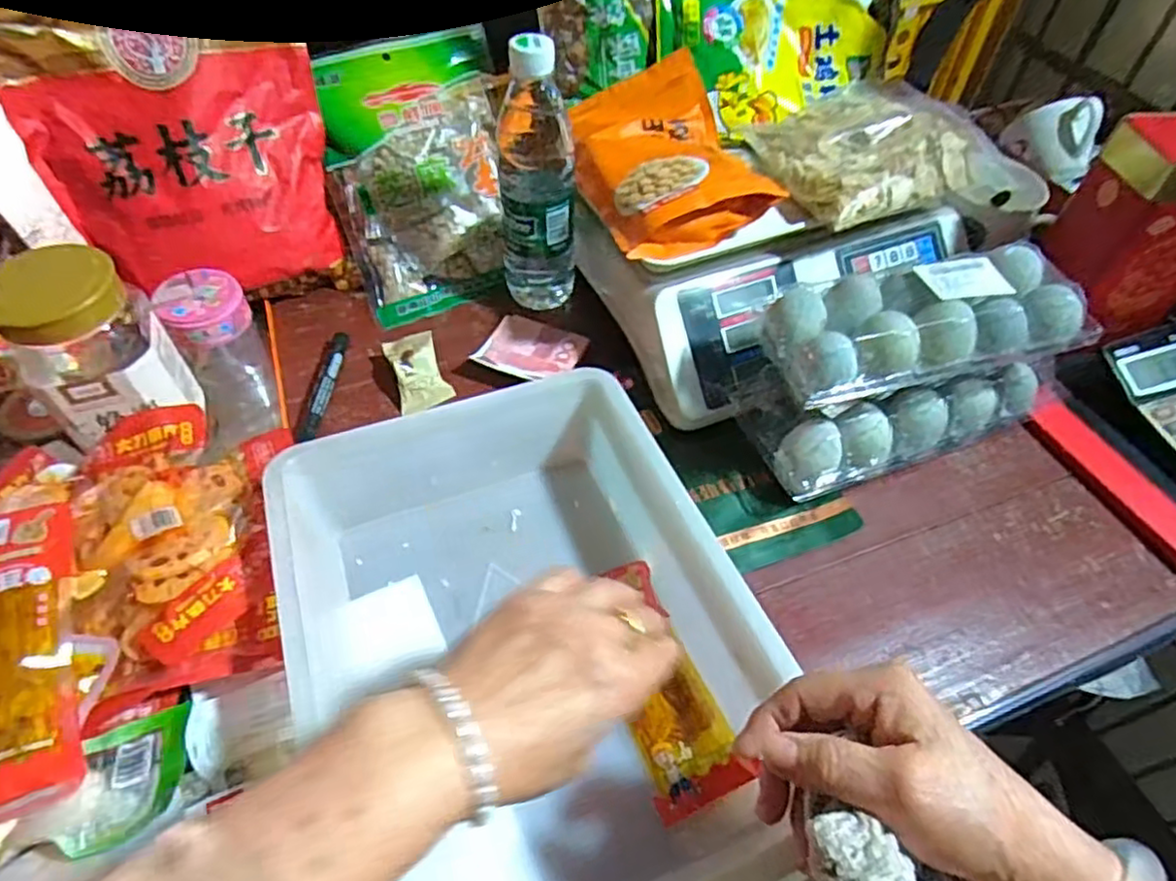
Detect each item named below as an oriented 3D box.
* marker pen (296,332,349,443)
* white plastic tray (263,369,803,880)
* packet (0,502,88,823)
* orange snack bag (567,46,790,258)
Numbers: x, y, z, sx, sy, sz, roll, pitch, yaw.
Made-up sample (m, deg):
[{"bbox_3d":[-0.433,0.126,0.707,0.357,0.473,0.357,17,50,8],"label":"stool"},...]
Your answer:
[{"bbox_3d":[-0.221,-0.050,0.578,0.017,0.013,0.122,3,51,-2],"label":"marker pen"},{"bbox_3d":[-0.042,0.116,0.416,0.243,0.101,0.338,-16,54,-17],"label":"white plastic tray"},{"bbox_3d":[-0.303,0.097,0.352,0.068,0.029,0.184,-20,55,-19],"label":"packet"},{"bbox_3d":[0.061,-0.244,0.581,0.138,0.046,0.218,-11,53,-13],"label":"orange snack bag"}]

